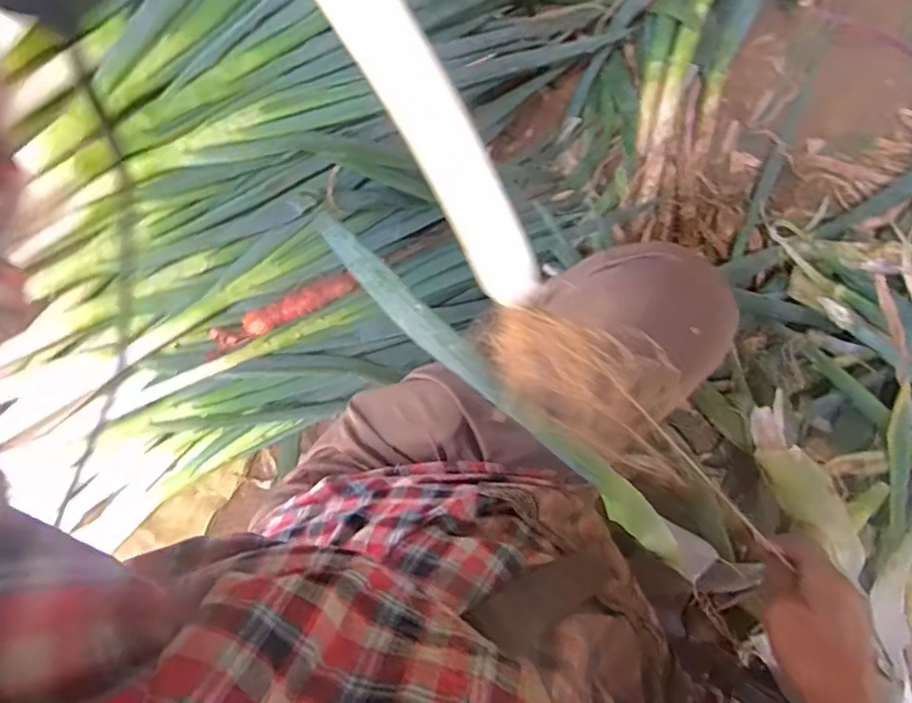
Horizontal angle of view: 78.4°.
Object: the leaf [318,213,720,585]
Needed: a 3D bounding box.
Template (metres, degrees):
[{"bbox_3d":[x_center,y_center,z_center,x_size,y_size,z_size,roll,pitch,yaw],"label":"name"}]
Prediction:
[{"bbox_3d":[-0.001,0.002,0.469,0.037,0.062,0.469,-43,58,-7],"label":"leaf"}]

